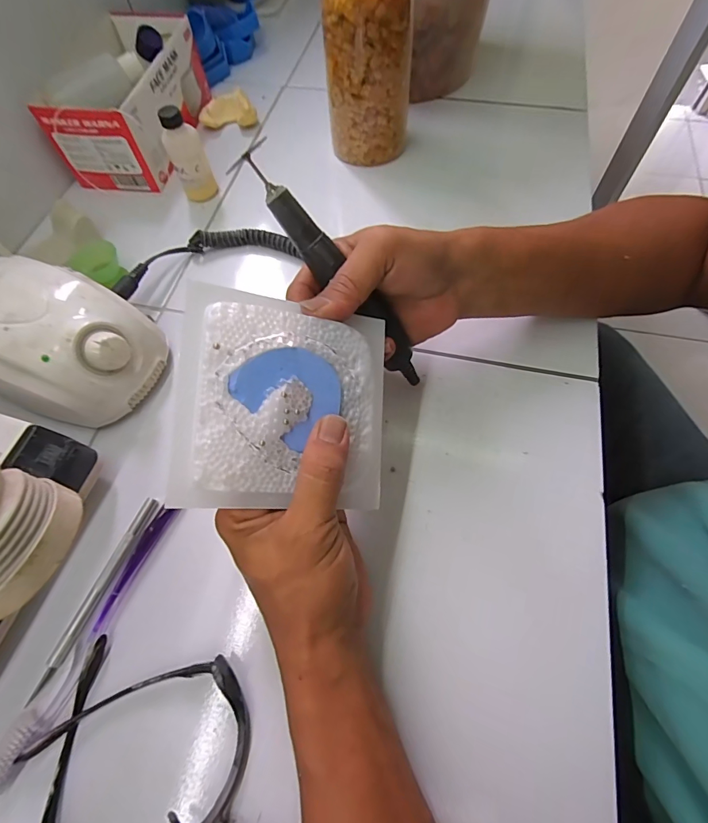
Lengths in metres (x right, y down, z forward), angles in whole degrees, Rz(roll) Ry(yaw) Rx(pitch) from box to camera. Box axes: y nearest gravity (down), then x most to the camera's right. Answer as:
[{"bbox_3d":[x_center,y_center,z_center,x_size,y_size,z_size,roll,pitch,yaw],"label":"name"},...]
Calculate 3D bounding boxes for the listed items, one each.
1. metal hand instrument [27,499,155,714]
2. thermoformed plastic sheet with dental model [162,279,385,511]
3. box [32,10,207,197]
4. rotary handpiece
[{"bbox_3d":[-0.174,0.121,0.279,0.013,0.007,0.131,19,66,12],"label":"metal hand instrument"},{"bbox_3d":[-0.038,-0.004,0.242,0.122,0.024,0.120,6,85,-23],"label":"thermoformed plastic sheet with dental model"},{"bbox_3d":[-0.254,-0.367,0.483,0.108,0.085,0.208,5,64,5],"label":"box"},{"bbox_3d":[-0.001,-0.085,0.278,0.025,0.193,0.028,1,54,50],"label":"rotary handpiece"}]

